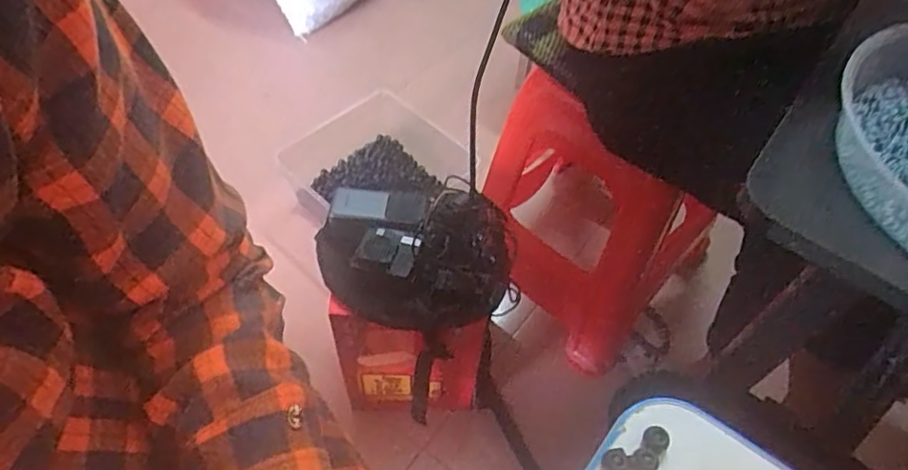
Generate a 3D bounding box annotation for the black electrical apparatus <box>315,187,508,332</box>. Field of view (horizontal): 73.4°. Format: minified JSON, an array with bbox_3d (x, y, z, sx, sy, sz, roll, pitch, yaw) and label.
[{"bbox_3d":[-0.053,0.026,0.808,0.248,0.069,0.180,6,54,2],"label":"black electrical apparatus"}]

